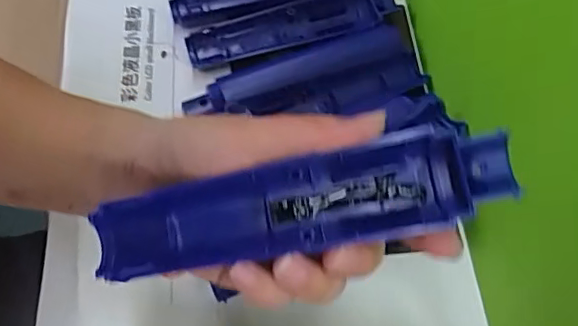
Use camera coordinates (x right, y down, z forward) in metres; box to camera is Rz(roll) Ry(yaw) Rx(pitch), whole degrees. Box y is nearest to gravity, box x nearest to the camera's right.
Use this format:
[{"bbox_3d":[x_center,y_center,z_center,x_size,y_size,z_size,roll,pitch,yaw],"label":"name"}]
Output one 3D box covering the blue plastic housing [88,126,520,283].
[{"bbox_3d":[0.005,0.018,0.231,0.164,0.027,0.032,-11,60,2],"label":"blue plastic housing"}]

